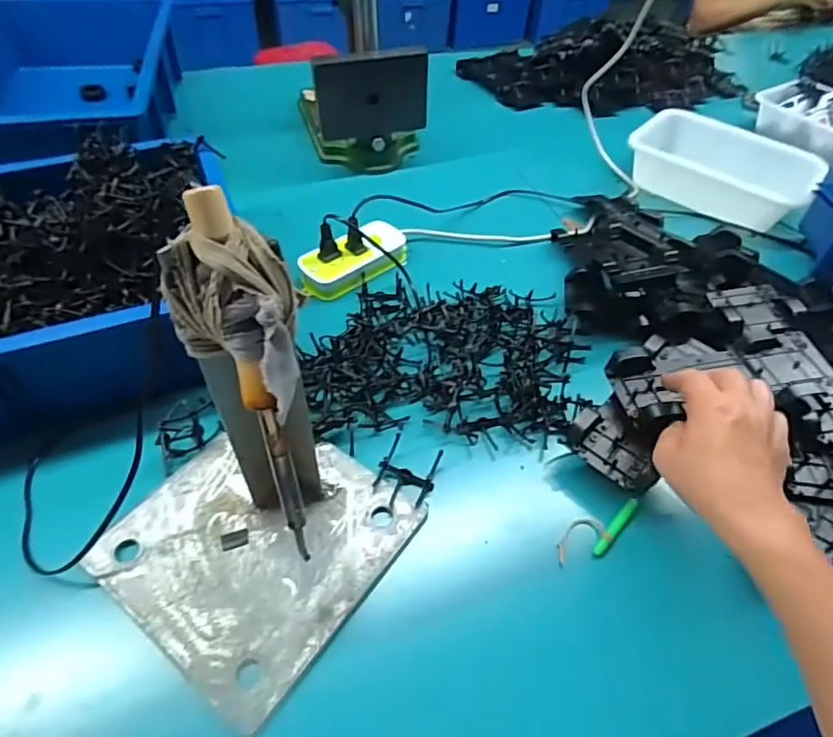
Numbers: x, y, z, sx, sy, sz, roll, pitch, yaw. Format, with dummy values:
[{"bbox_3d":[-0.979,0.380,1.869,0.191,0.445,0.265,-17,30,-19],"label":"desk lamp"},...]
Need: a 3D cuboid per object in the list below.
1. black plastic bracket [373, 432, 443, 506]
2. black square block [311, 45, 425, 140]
[{"bbox_3d":[-0.008,0.092,0.462,0.049,0.011,0.061,19,51,13],"label":"black plastic bracket"},{"bbox_3d":[-0.059,-0.371,0.716,0.151,0.099,0.024,-13,57,-13],"label":"black square block"}]

